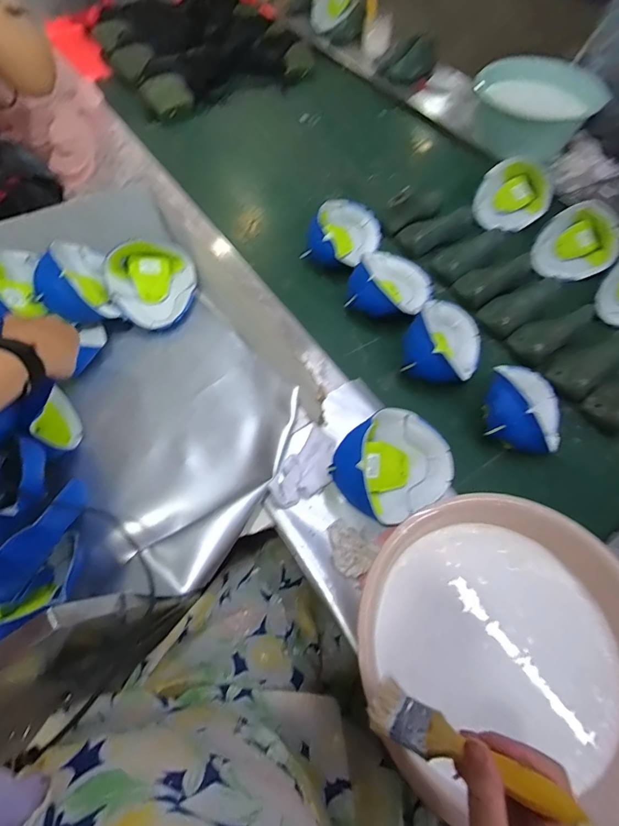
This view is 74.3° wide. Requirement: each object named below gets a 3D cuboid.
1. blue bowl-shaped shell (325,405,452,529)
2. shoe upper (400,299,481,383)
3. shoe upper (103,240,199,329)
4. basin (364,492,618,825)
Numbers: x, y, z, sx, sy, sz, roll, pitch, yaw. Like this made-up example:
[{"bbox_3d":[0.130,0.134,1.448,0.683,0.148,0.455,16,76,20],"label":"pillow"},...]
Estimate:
[{"bbox_3d":[0.121,0.072,0.580,0.179,0.083,0.129,-31,67,-17],"label":"blue bowl-shaped shell"},{"bbox_3d":[0.254,-0.138,0.737,0.130,0.082,0.193,29,65,13],"label":"shoe upper"},{"bbox_3d":[-0.281,-0.234,0.742,0.154,0.083,0.142,-21,65,-12],"label":"shoe upper"},{"bbox_3d":[0.198,0.241,0.440,0.274,0.145,0.282,1,62,-1],"label":"basin"}]

